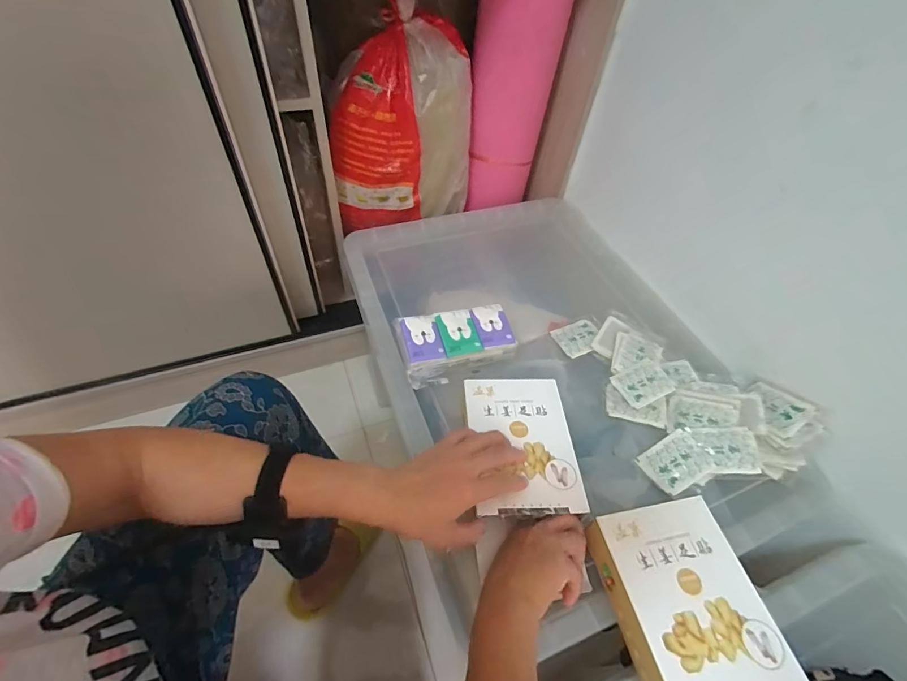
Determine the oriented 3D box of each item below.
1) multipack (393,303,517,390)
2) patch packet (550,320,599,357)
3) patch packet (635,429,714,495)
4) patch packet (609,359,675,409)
[{"bbox_3d":[0.005,0.003,0.598,0.164,0.053,0.094,-12,53,-14],"label":"multipack"},{"bbox_3d":[0.200,-0.005,0.661,0.075,0.005,0.059,-20,53,-18],"label":"patch packet"},{"bbox_3d":[0.282,0.154,0.528,0.078,0.004,0.059,-27,55,-14],"label":"patch packet"},{"bbox_3d":[0.273,0.061,0.599,0.076,0.006,0.057,-22,58,-15],"label":"patch packet"}]

